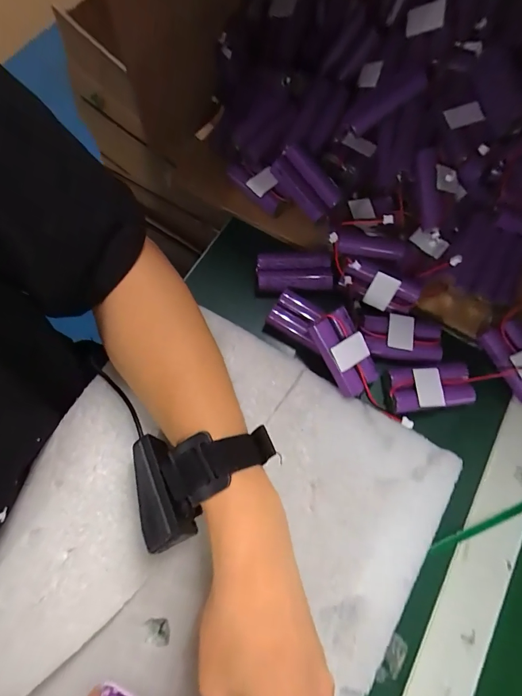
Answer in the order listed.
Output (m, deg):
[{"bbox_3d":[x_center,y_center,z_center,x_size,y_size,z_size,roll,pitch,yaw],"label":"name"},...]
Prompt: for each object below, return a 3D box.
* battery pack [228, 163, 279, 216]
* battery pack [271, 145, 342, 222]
[{"bbox_3d":[-0.006,-0.158,0.350,0.062,0.025,0.025,42,75,11],"label":"battery pack"},{"bbox_3d":[0.039,-0.151,0.324,0.034,0.016,0.066,-33,76,-12],"label":"battery pack"}]

